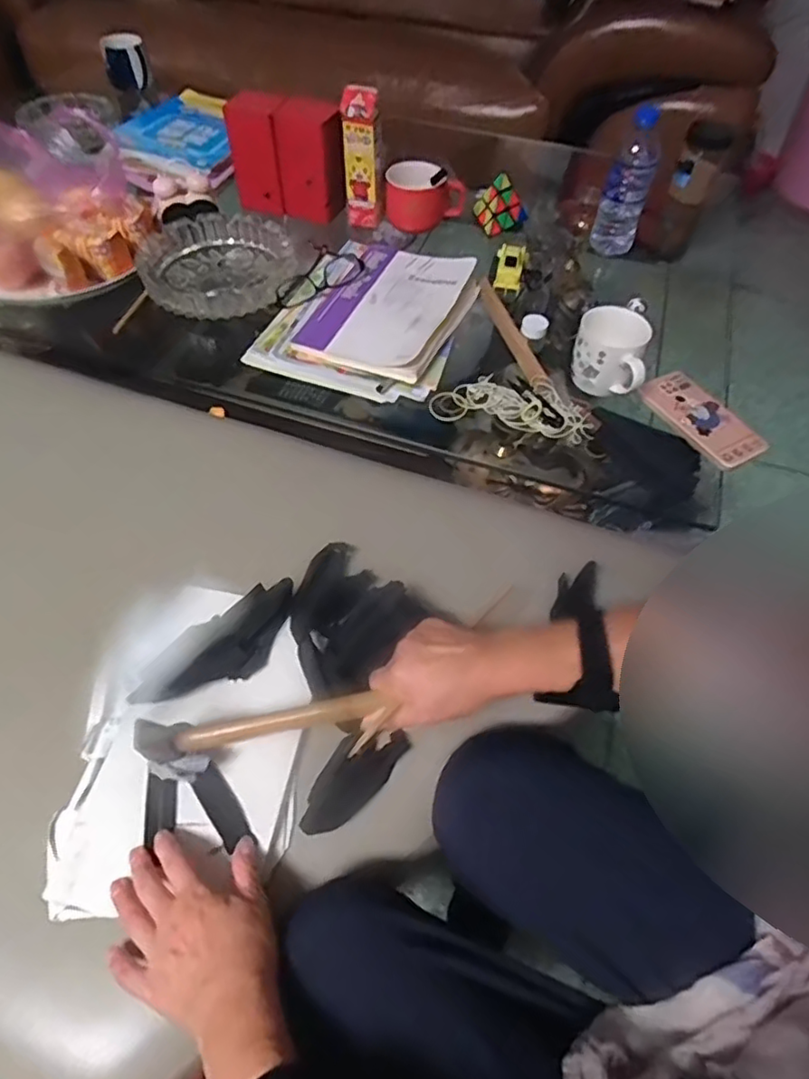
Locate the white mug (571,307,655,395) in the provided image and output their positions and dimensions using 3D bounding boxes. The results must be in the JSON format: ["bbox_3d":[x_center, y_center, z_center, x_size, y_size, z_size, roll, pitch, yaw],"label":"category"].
[{"bbox_3d":[0.257,-0.231,0.742,0.093,0.076,0.080,22,57,13],"label":"white mug"}]

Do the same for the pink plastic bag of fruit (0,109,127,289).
[{"bbox_3d":[-0.545,-0.507,0.869,0.268,0.167,0.179,-23,59,-17],"label":"pink plastic bag of fruit"}]

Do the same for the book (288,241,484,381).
[{"bbox_3d":[-0.015,-0.321,0.824,0.190,0.031,0.268,18,58,17],"label":"book"}]

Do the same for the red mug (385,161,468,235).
[{"bbox_3d":[0.035,-0.563,0.968,0.128,0.095,0.082,5,55,2],"label":"red mug"}]

